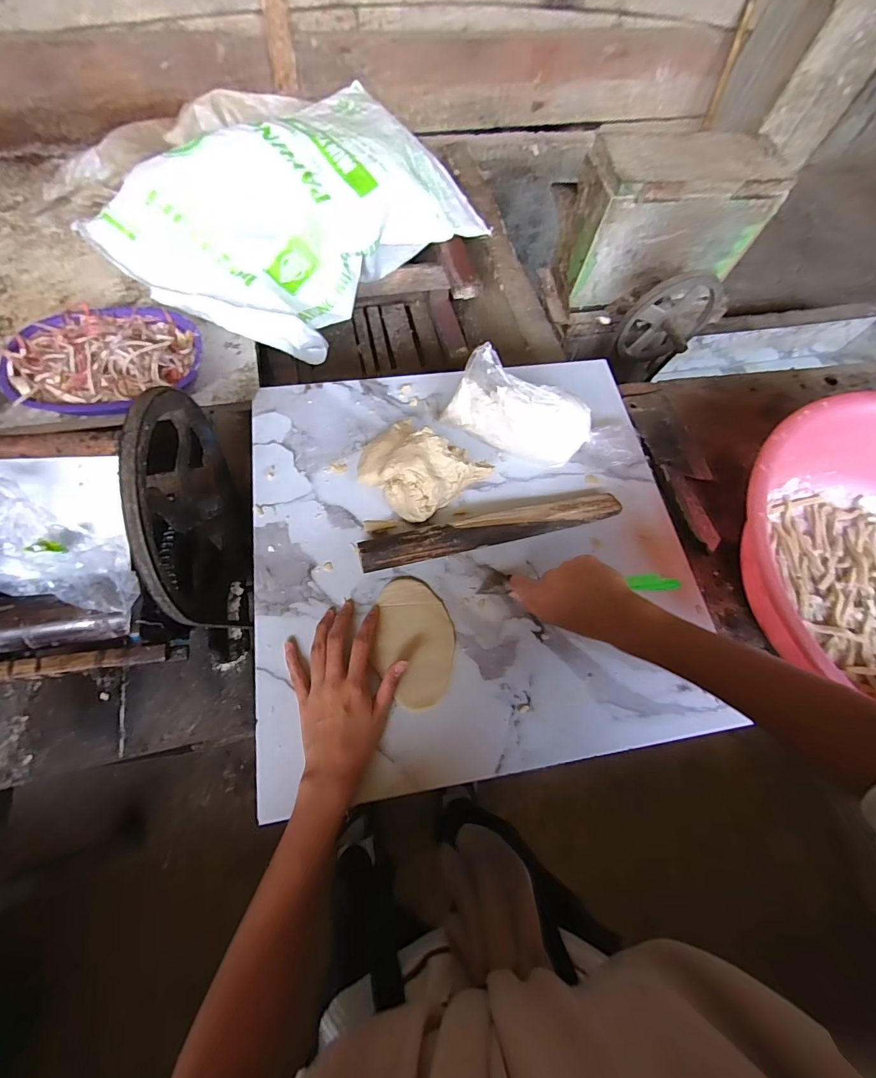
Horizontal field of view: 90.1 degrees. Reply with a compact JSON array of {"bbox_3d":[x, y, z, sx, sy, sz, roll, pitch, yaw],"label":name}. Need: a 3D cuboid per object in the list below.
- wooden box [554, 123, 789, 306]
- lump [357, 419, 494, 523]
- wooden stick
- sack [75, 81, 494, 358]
[{"bbox_3d":[0.428,-0.606,0.845,0.339,0.229,0.136,-9,69,-11],"label":"wooden box"},{"bbox_3d":[-0.025,-0.086,0.506,0.109,0.067,0.132,-42,76,-18],"label":"lump"},{"bbox_3d":[0.064,-0.011,0.497,0.300,0.034,0.038,-11,70,-12],"label":"wooden stick"},{"bbox_3d":[-0.251,-0.628,0.853,0.399,0.192,0.646,39,69,9],"label":"sack"}]

